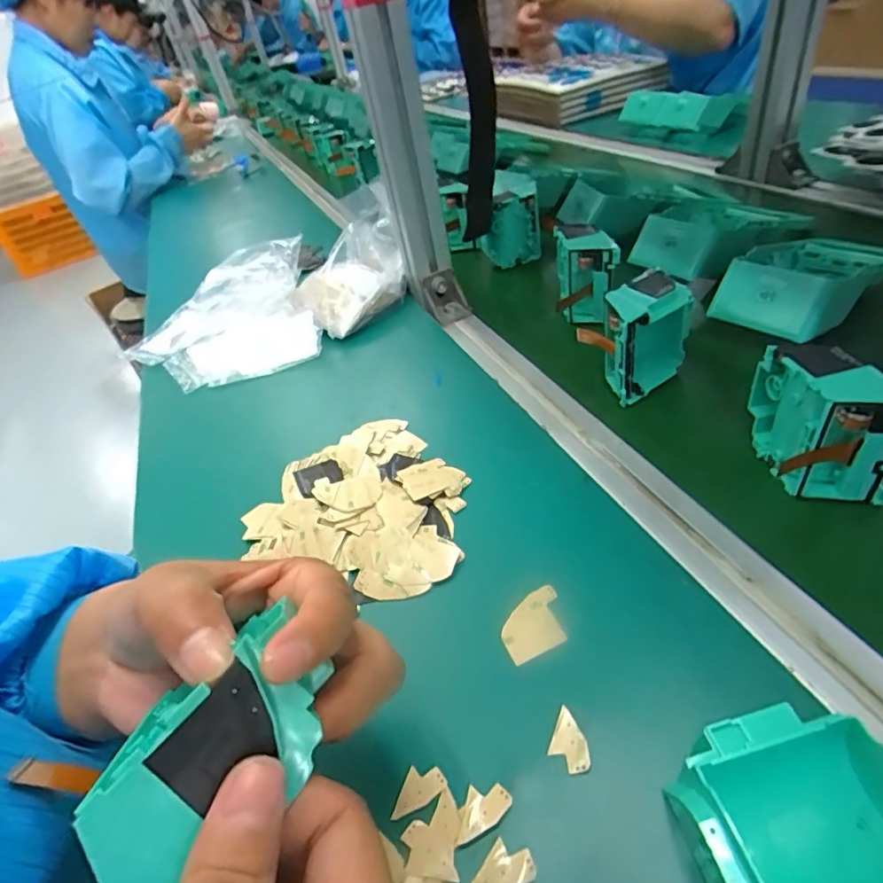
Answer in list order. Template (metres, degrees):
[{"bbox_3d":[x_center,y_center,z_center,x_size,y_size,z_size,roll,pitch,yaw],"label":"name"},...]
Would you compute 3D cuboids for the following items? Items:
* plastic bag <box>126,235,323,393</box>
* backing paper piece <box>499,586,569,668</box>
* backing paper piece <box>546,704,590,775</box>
[{"bbox_3d":[-0.257,-0.147,0.603,0.219,0.063,0.252,-18,41,-6],"label":"plastic bag"},{"bbox_3d":[0.048,0.095,0.277,0.038,0.004,0.030,-25,42,-13],"label":"backing paper piece"},{"bbox_3d":[0.057,0.131,0.233,0.018,0.004,0.023,13,52,26],"label":"backing paper piece"}]

